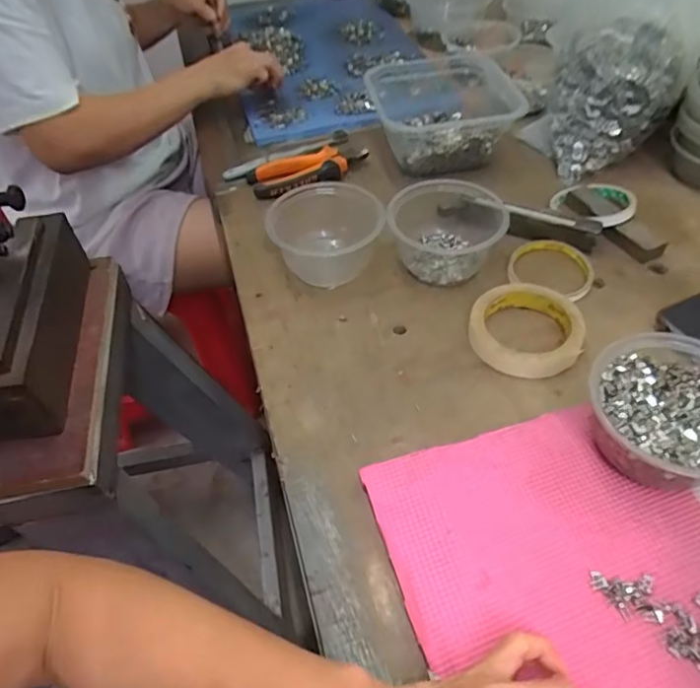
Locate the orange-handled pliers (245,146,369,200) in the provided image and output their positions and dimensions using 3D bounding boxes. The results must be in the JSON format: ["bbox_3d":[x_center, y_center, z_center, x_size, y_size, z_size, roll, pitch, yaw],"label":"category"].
[{"bbox_3d":[-0.048,-0.219,0.688,0.148,0.023,0.071,-25,51,-15],"label":"orange-handled pliers"}]

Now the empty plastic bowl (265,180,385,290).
[{"bbox_3d":[-0.026,-0.111,0.572,0.120,0.061,0.103,-2,49,4],"label":"empty plastic bowl"}]

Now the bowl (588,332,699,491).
[{"bbox_3d":[0.237,0.051,0.406,0.127,0.059,0.114,-33,54,-22],"label":"bowl"}]

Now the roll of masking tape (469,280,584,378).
[{"bbox_3d":[0.159,-0.016,0.503,0.098,0.022,0.097,-3,48,3],"label":"roll of masking tape"}]

